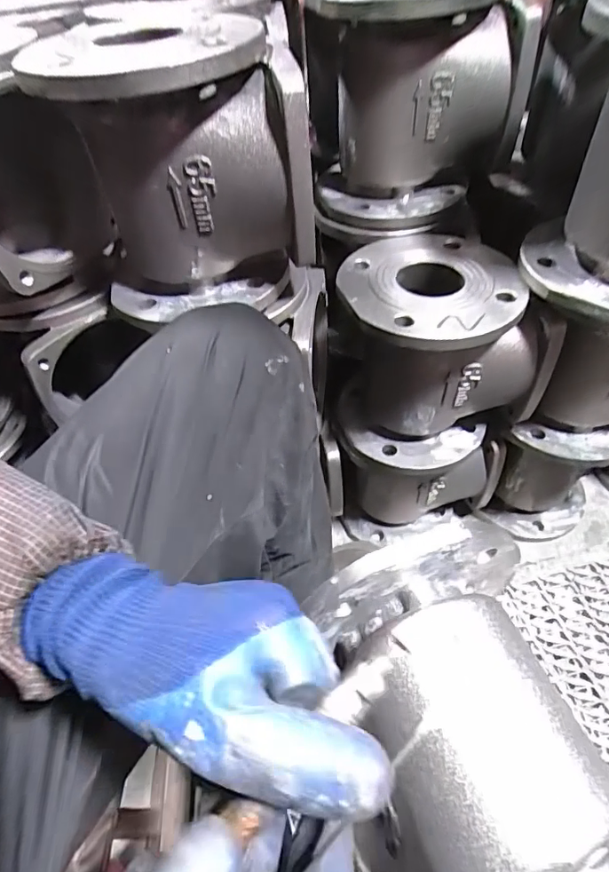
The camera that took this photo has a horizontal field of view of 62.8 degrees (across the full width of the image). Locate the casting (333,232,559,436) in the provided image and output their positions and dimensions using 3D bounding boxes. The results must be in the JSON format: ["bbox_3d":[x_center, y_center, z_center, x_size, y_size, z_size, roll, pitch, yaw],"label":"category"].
[{"bbox_3d":[0.135,-0.088,0.557,0.181,0.208,0.180,-3,48,4],"label":"casting"}]

